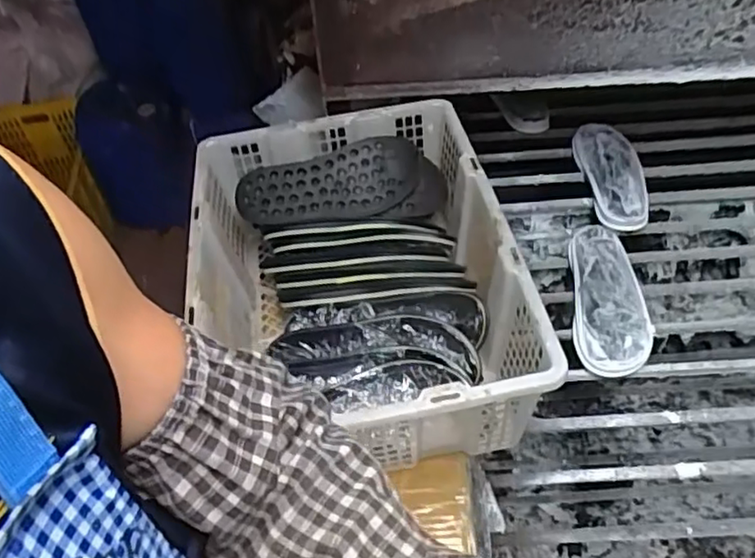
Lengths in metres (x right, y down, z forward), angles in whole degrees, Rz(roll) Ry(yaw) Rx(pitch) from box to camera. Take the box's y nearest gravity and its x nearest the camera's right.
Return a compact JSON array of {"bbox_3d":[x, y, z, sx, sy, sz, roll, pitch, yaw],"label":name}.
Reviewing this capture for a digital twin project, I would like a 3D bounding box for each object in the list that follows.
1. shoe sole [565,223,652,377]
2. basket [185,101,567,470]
[{"bbox_3d":[0.312,0.024,0.863,0.095,0.023,0.241,4,52,9],"label":"shoe sole"},{"bbox_3d":[-0.029,-0.005,0.770,0.350,0.156,0.468,-8,48,-1],"label":"basket"}]

